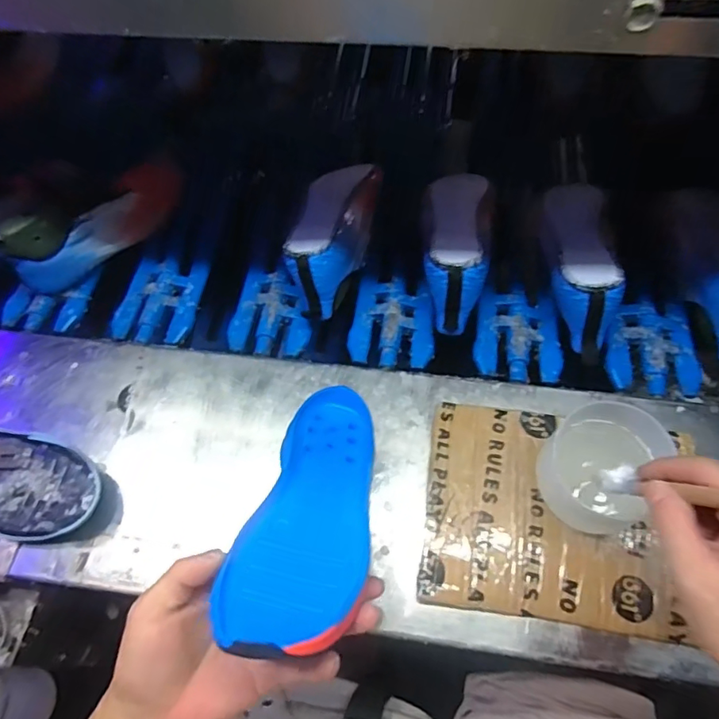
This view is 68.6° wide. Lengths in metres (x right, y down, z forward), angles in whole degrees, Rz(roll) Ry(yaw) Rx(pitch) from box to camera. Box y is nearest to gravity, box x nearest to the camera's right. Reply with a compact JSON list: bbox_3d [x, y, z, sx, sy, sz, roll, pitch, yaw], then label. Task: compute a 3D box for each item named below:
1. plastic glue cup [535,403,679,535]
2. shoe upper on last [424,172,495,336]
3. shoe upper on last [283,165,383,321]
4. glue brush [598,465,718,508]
[{"bbox_3d":[0.200,0.091,0.440,0.088,0.072,0.091,-2,64,4],"label":"plastic glue cup"},{"bbox_3d":[0.110,-0.136,0.598,0.078,0.094,0.223,6,64,8],"label":"shoe upper on last"},{"bbox_3d":[-0.031,-0.156,0.617,0.079,0.092,0.229,10,64,10],"label":"shoe upper on last"},{"bbox_3d":[0.195,0.078,0.316,0.012,0.174,0.018,-21,84,-8],"label":"glue brush"}]

